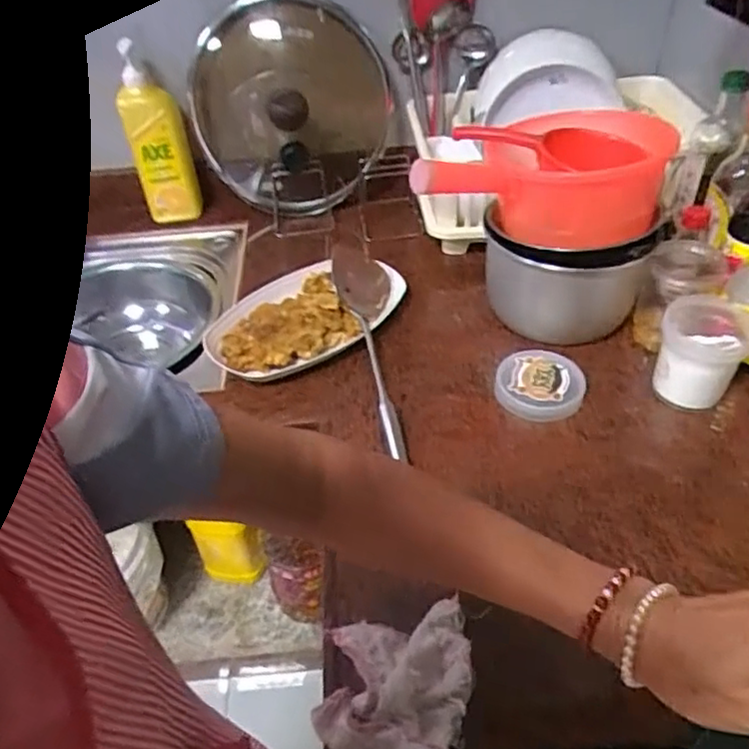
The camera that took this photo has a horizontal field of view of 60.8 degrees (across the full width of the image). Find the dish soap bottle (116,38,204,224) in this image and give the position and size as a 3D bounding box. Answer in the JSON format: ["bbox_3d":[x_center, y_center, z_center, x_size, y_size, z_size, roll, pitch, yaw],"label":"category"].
[{"bbox_3d":[-0.344,-0.371,1.010,0.089,0.263,0.072,-14,42,-11],"label":"dish soap bottle"}]

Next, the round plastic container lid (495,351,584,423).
[{"bbox_3d":[0.199,0.012,0.772,0.101,0.030,0.092,-2,41,2],"label":"round plastic container lid"}]

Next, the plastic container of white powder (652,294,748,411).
[{"bbox_3d":[0.386,-0.022,0.744,0.105,0.097,0.091,17,46,23],"label":"plastic container of white powder"}]

